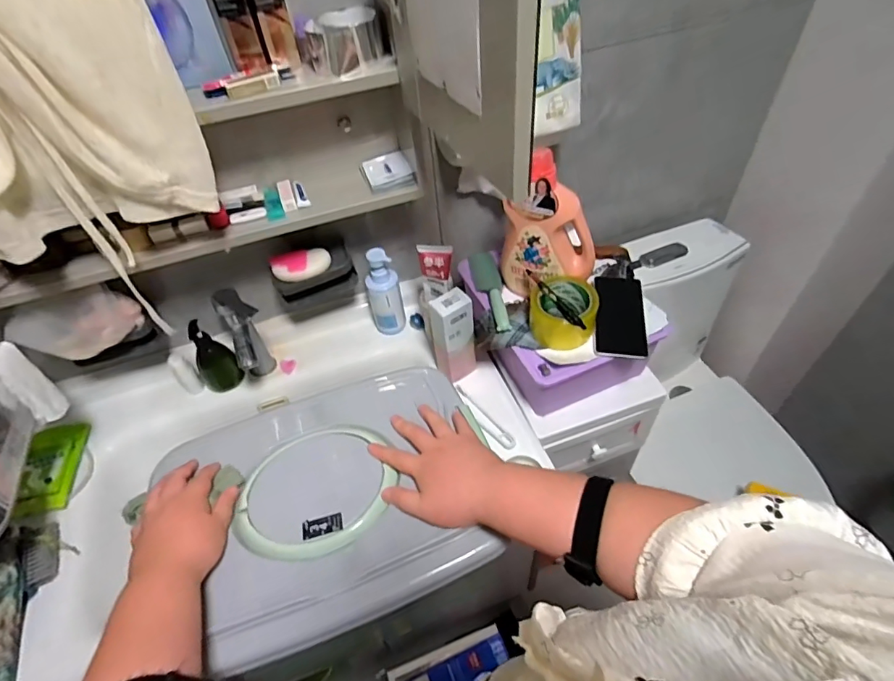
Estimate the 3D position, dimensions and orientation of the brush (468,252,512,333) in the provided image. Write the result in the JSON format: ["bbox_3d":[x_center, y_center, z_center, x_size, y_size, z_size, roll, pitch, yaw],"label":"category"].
[{"bbox_3d":[0.077,-0.088,0.808,0.045,0.025,0.199,-11,49,-4],"label":"brush"}]

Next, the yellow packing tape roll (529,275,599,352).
[{"bbox_3d":[0.177,-0.046,0.731,0.099,0.066,0.108,8,51,13],"label":"yellow packing tape roll"}]

